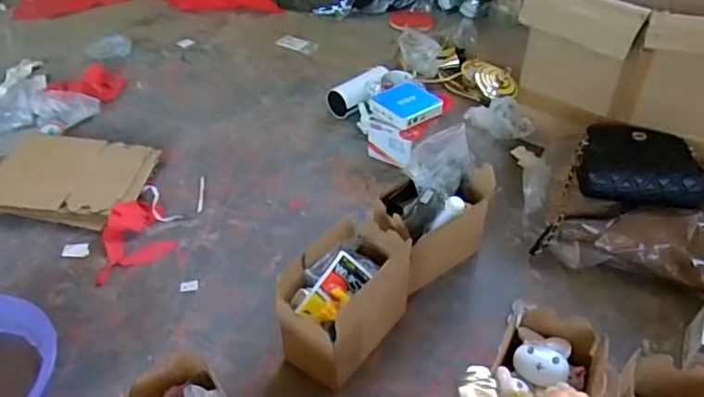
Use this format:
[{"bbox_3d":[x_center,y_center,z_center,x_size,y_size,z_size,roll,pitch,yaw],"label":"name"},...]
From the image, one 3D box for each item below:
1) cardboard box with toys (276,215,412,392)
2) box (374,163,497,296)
[{"bbox_3d":[-0.010,0.163,0.877,0.123,0.169,0.220,25,47,25],"label":"cardboard box with toys"},{"bbox_3d":[0.148,0.053,1.006,0.243,0.166,0.113,-29,49,-29],"label":"box"}]

